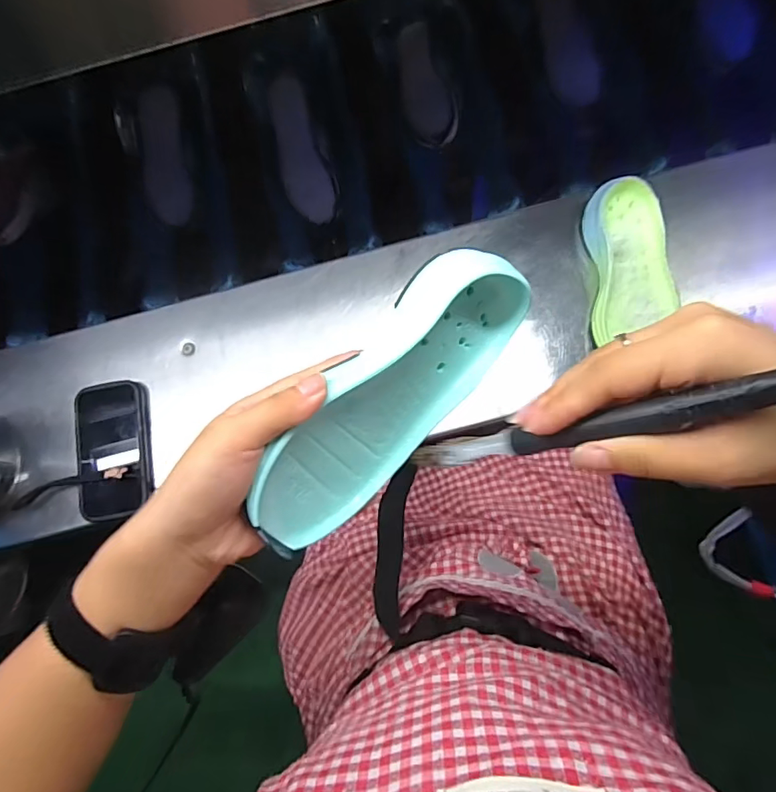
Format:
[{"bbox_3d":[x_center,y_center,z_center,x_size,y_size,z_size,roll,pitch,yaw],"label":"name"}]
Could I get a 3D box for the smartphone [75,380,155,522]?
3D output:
[{"bbox_3d":[-0.319,0.063,0.583,0.087,0.011,0.155,-7,84,0],"label":"smartphone"}]

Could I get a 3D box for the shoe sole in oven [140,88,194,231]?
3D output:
[{"bbox_3d":[-0.299,-0.317,0.667,0.057,0.019,0.168,-5,98,0],"label":"shoe sole in oven"}]

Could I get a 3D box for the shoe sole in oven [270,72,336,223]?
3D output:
[{"bbox_3d":[-0.114,-0.318,0.650,0.058,0.013,0.178,-14,101,-1],"label":"shoe sole in oven"}]

